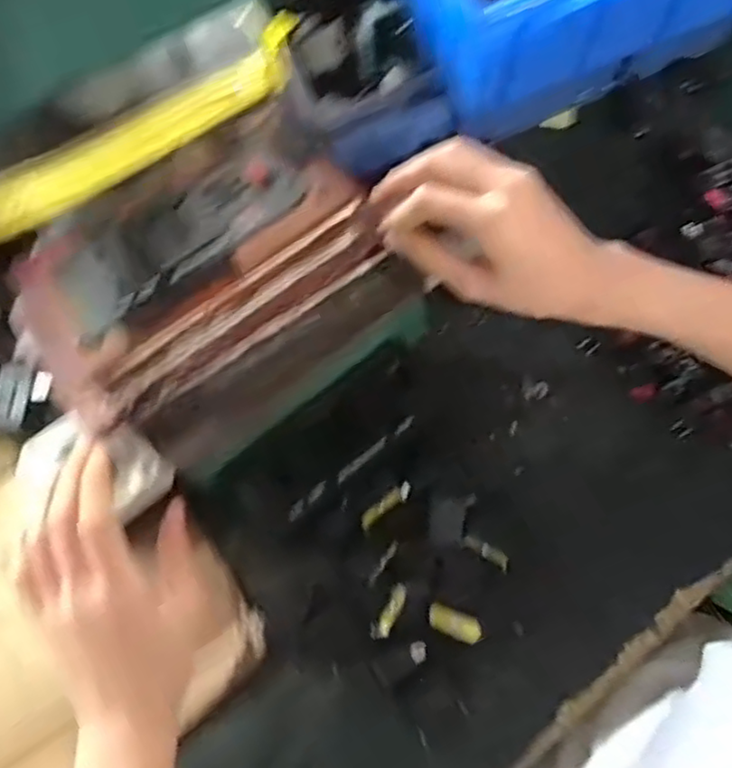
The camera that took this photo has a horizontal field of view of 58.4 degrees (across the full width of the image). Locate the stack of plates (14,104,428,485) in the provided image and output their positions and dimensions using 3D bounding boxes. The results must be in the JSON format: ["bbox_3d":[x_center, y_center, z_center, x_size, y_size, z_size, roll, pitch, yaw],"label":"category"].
[{"bbox_3d":[-0.086,-0.053,0.395,0.194,0.090,0.141,-37,72,-11],"label":"stack of plates"}]

